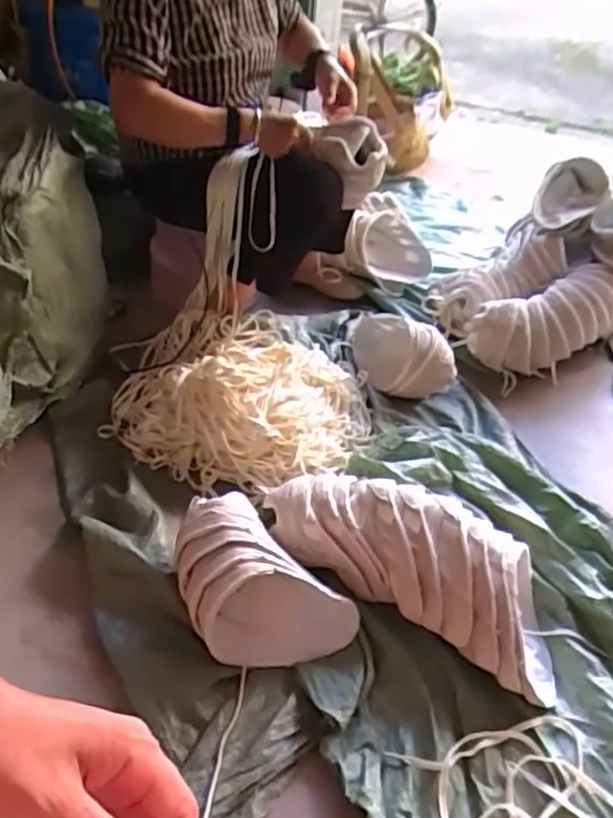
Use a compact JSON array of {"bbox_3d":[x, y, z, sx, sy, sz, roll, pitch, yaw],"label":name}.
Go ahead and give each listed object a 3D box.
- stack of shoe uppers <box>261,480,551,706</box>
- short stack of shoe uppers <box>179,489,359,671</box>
[{"bbox_3d":[0.164,0.217,0.945,0.448,0.137,0.164,26,47,20],"label":"stack of shoe uppers"},{"bbox_3d":[-0.080,0.246,0.896,0.273,0.127,0.160,34,50,27],"label":"short stack of shoe uppers"}]

